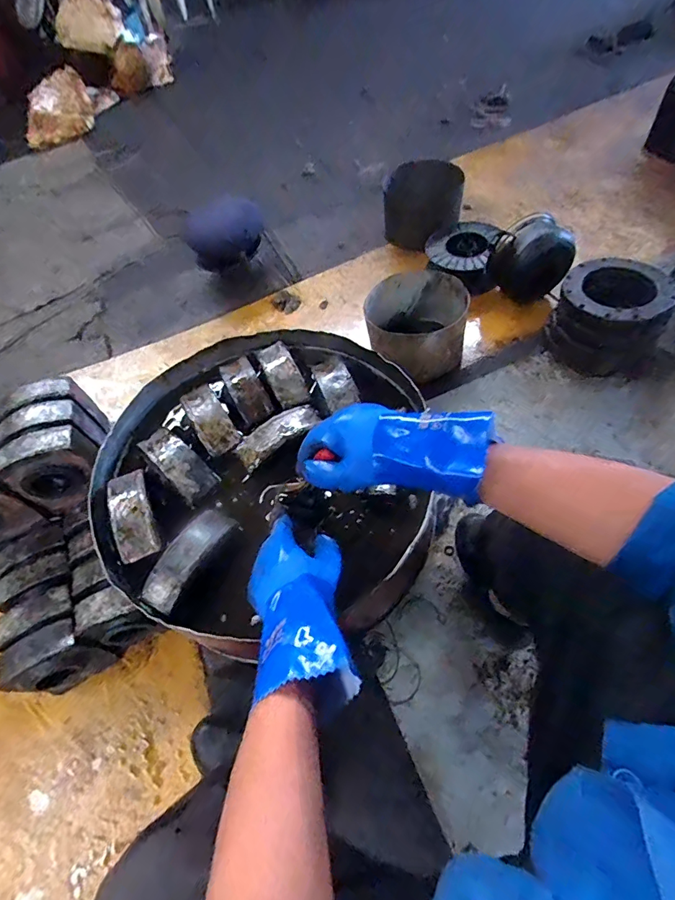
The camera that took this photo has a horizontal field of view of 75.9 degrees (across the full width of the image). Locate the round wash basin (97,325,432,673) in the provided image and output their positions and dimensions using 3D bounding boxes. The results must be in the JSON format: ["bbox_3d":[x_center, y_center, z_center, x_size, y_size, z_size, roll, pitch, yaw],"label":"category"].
[{"bbox_3d":[-0.116,0.028,0.776,0.565,0.155,0.580,-4,58,6],"label":"round wash basin"}]

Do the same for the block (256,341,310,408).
[{"bbox_3d":[-0.105,-0.143,0.819,0.060,0.028,0.147,-25,71,-11],"label":"block"}]

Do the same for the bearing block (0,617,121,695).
[{"bbox_3d":[-0.567,0.444,0.904,0.162,0.194,0.093,-34,60,-13],"label":"bearing block"}]

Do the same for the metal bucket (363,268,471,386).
[{"bbox_3d":[0.231,-0.372,1.322,0.292,0.198,0.276,-2,56,4],"label":"metal bucket"}]

